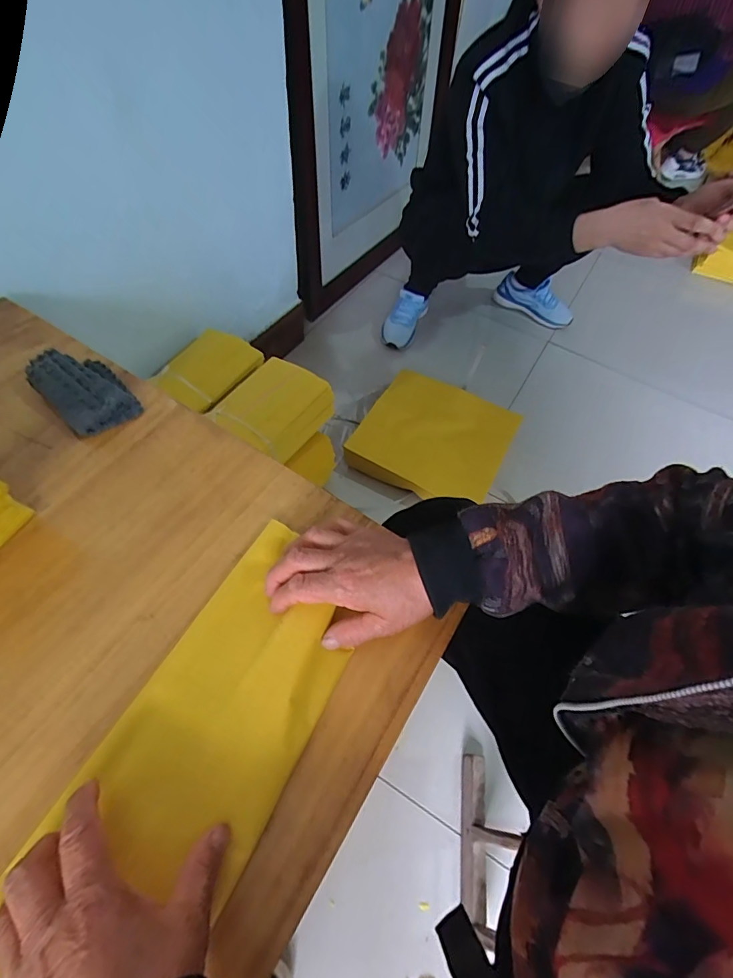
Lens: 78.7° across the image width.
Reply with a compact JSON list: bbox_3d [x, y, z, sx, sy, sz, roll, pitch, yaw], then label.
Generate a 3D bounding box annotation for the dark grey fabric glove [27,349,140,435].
[{"bbox_3d":[-0.297,-0.106,0.468,0.111,0.034,0.071,41,63,20],"label":"dark grey fabric glove"}]

